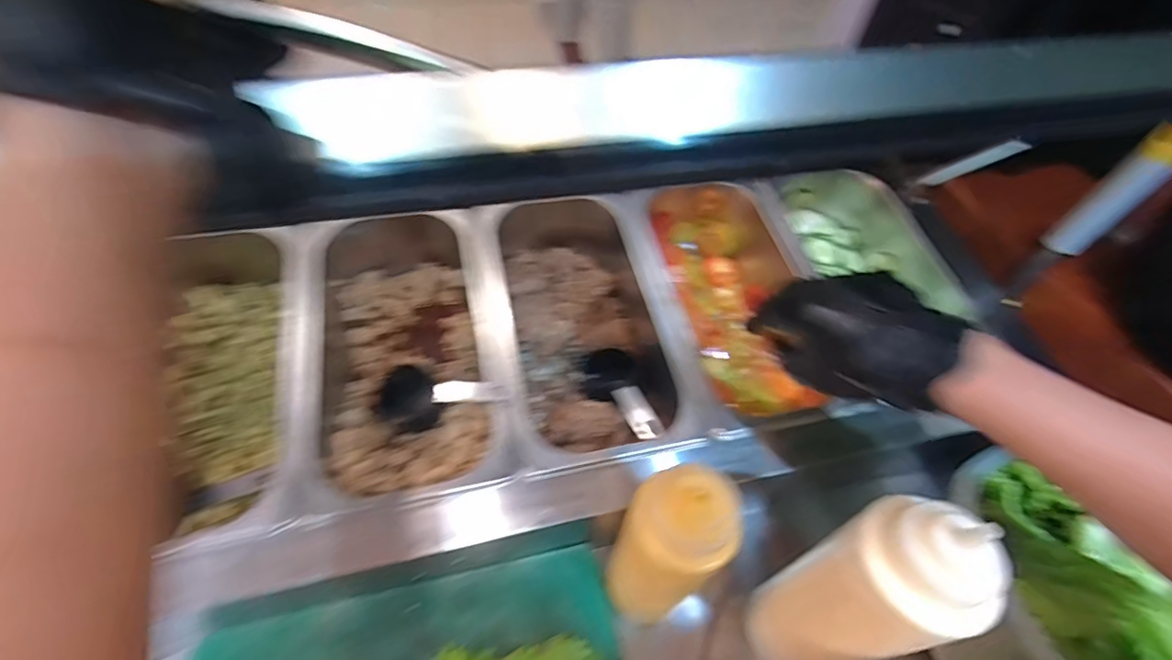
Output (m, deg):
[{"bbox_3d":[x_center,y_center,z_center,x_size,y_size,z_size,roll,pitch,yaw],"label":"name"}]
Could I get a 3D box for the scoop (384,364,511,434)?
[{"bbox_3d":[-0.128,0.065,0.483,0.129,0.048,0.049,-7,46,26],"label":"scoop"}]

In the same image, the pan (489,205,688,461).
[{"bbox_3d":[-0.007,-0.016,0.555,0.146,0.097,0.321,-8,52,-11],"label":"pan"}]

